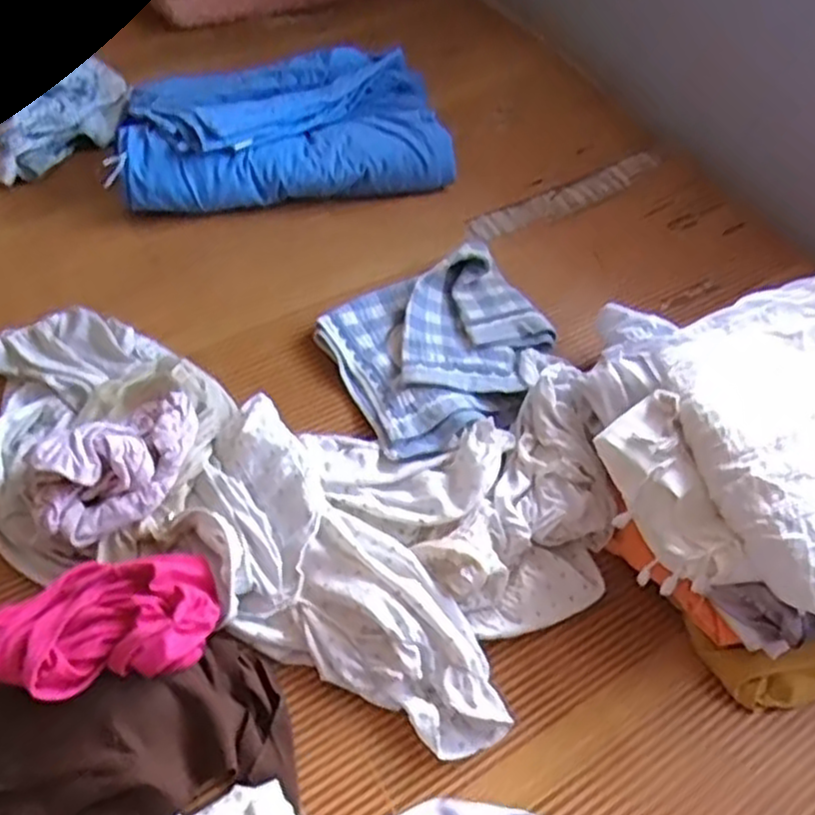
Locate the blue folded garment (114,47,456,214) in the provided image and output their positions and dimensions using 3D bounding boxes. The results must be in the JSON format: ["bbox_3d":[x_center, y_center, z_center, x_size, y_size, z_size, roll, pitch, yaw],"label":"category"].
[{"bbox_3d":[-0.189,-0.431,1.111,0.475,0.108,0.286,-9,55,-12],"label":"blue folded garment"}]

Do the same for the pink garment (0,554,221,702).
[{"bbox_3d":[-0.254,0.176,0.611,0.183,0.052,0.113,-8,54,-11],"label":"pink garment"}]

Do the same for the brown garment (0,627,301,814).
[{"bbox_3d":[-0.257,0.266,0.596,0.324,0.059,0.168,-2,52,-5],"label":"brown garment"}]

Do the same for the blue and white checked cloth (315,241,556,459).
[{"bbox_3d":[0.048,-0.070,0.887,0.261,0.044,0.258,-20,56,-18],"label":"blue and white checked cloth"}]

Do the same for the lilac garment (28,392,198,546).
[{"bbox_3d":[-0.272,0.048,0.695,0.107,0.054,0.169,38,59,22],"label":"lilac garment"}]

